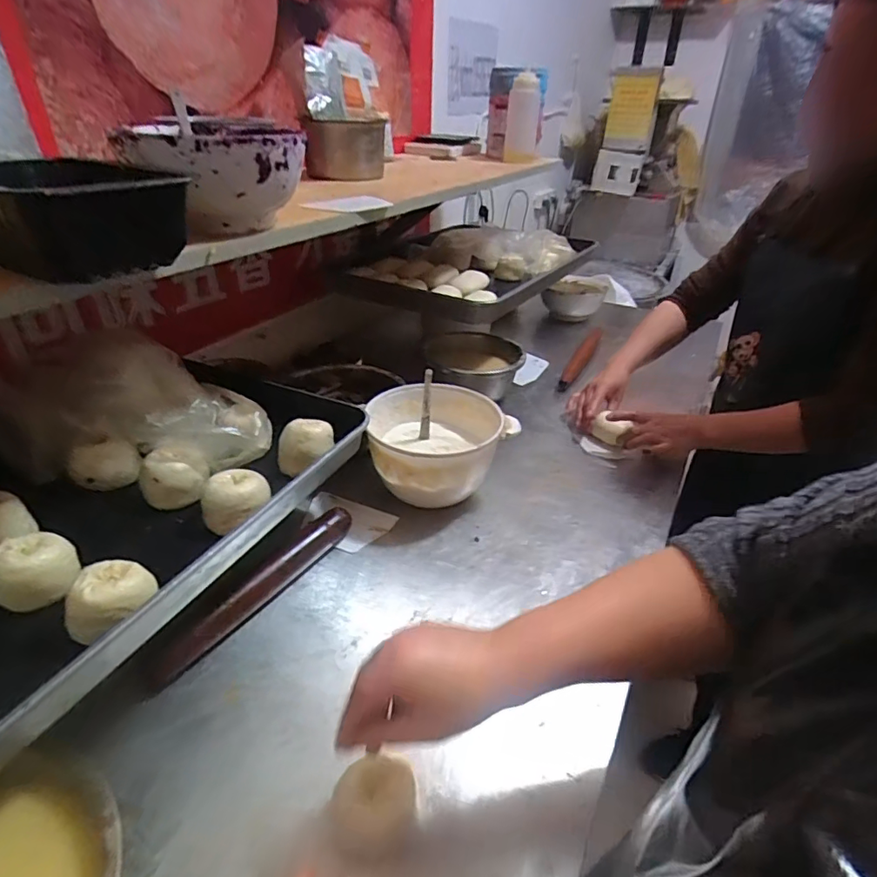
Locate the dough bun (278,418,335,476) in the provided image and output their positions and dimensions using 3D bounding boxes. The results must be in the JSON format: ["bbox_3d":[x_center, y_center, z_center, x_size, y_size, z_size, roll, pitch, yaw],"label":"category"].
[{"bbox_3d":[-0.153,0.007,0.614,0.054,0.050,0.062,12,35,16],"label":"dough bun"}]

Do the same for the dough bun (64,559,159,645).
[{"bbox_3d":[-0.258,0.123,0.418,0.057,0.035,0.058,-4,34,-9],"label":"dough bun"}]

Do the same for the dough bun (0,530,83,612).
[{"bbox_3d":[-0.335,0.109,0.435,0.058,0.044,0.058,26,41,32],"label":"dough bun"}]

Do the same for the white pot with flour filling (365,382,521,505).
[{"bbox_3d":[0.001,0.020,0.732,0.182,0.127,0.184,1,34,-1],"label":"white pot with flour filling"}]

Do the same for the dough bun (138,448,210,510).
[{"bbox_3d":[-0.276,0.038,0.551,0.069,0.051,0.046,-17,38,-25],"label":"dough bun"}]

